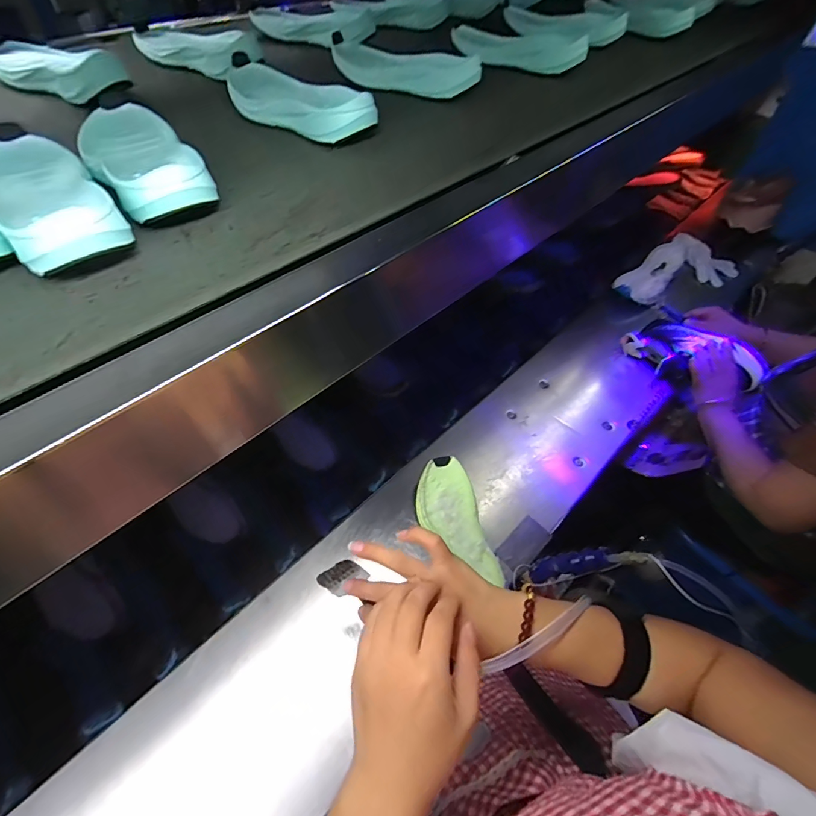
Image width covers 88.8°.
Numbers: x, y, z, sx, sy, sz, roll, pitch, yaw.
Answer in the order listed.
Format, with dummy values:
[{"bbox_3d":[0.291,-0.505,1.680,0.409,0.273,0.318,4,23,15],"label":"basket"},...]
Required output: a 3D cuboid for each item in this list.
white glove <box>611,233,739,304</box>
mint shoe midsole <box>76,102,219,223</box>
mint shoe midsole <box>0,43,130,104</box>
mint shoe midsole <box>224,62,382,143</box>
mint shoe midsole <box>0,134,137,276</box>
[{"bbox_3d":[0.650,-0.333,1.026,0.382,0.048,0.169,-29,60,-20],"label":"white glove"},{"bbox_3d":[-0.256,-0.244,0.399,0.088,0.044,0.222,-28,60,-19],"label":"mint shoe midsole"},{"bbox_3d":[-0.466,-0.443,0.540,0.224,0.043,0.082,31,60,19],"label":"mint shoe midsole"},{"bbox_3d":[-0.137,-0.370,0.500,0.215,0.036,0.081,35,61,21],"label":"mint shoe midsole"},{"bbox_3d":[-0.309,-0.177,0.348,0.091,0.041,0.211,-37,63,-24],"label":"mint shoe midsole"}]

